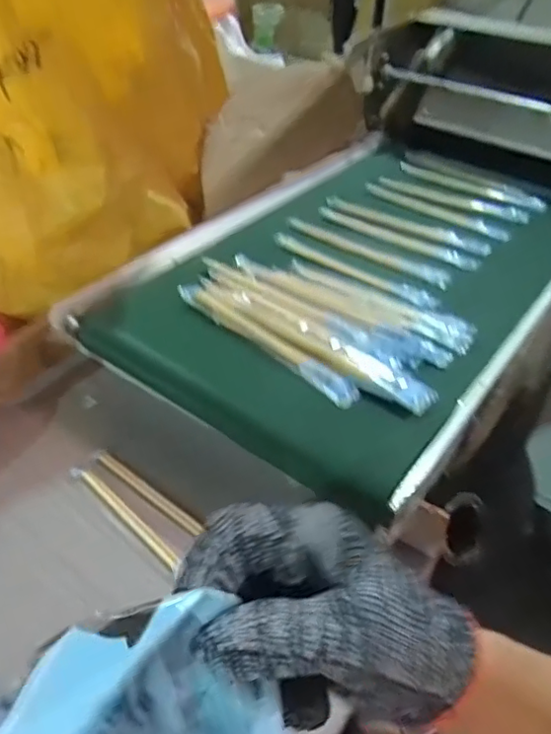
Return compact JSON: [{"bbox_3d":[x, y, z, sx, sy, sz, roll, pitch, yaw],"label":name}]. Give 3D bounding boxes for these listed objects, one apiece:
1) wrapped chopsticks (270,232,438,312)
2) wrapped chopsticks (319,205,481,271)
[{"bbox_3d":[0.093,-0.118,0.710,0.229,0.011,0.034,30,48,27],"label":"wrapped chopsticks"},{"bbox_3d":[0.156,-0.172,0.771,0.229,0.011,0.035,29,48,27],"label":"wrapped chopsticks"}]

